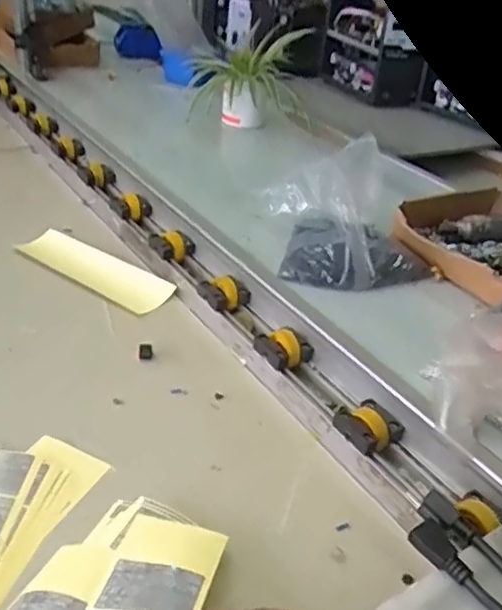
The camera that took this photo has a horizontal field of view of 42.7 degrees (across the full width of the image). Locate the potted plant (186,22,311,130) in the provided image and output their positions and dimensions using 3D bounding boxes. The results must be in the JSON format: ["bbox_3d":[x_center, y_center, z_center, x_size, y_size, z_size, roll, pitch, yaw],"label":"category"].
[{"bbox_3d":[-0.004,-0.476,1.360,0.241,0.176,0.188,3,32,-5],"label":"potted plant"}]

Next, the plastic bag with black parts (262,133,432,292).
[{"bbox_3d":[0.129,-0.130,0.901,0.203,0.108,0.243,1,33,-9],"label":"plastic bag with black parts"}]

